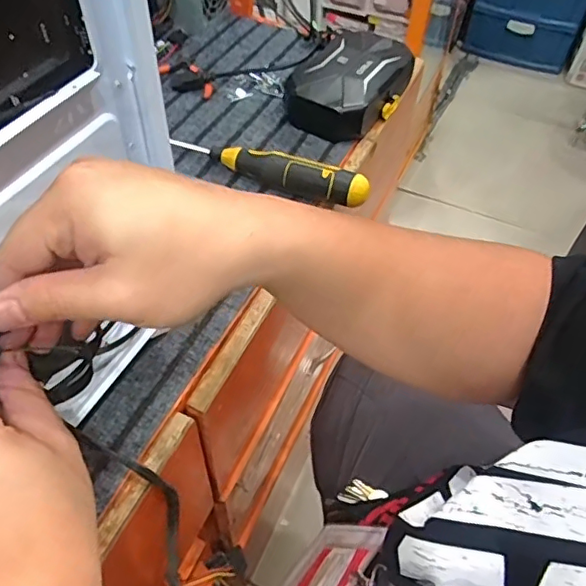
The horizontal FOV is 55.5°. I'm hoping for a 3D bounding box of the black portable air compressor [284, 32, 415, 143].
[{"bbox_3d":[0.066,-0.263,0.693,0.126,0.054,0.169,24,54,17],"label":"black portable air compressor"}]

